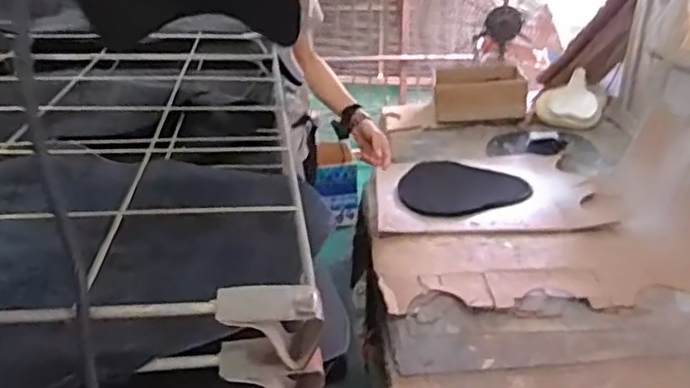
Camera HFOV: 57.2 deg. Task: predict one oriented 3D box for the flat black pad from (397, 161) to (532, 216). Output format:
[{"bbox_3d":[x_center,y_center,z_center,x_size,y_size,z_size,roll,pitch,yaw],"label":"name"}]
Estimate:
[{"bbox_3d":[0.346,-0.012,1.850,0.365,0.015,0.315,3,32,13],"label":"flat black pad"}]

